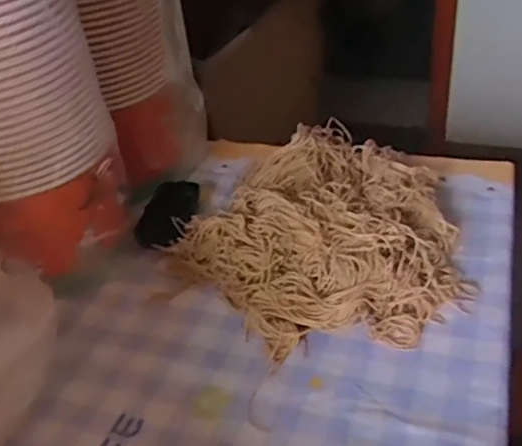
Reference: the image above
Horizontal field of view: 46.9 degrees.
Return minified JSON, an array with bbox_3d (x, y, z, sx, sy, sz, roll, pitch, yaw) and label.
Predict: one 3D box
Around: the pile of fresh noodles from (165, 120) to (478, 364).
[{"bbox_3d":[0.074,0.006,0.595,0.270,0.069,0.254,-30,41,-29],"label":"pile of fresh noodles"}]

